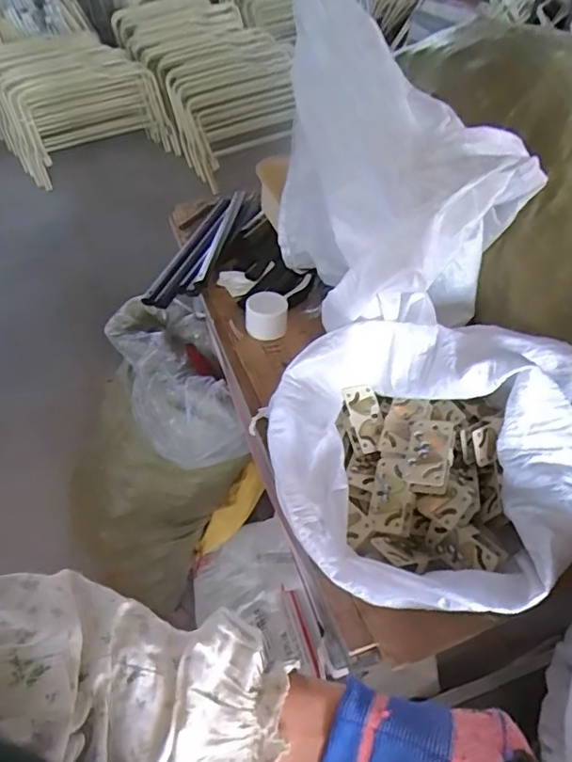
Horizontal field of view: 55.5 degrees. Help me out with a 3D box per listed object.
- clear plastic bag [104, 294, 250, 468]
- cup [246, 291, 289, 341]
[{"bbox_3d":[-0.259,-0.005,1.238,0.217,0.154,0.425,-17,47,-10],"label":"clear plastic bag"},{"bbox_3d":[-0.030,-0.104,0.857,0.065,0.053,0.058,-5,46,2],"label":"cup"}]

